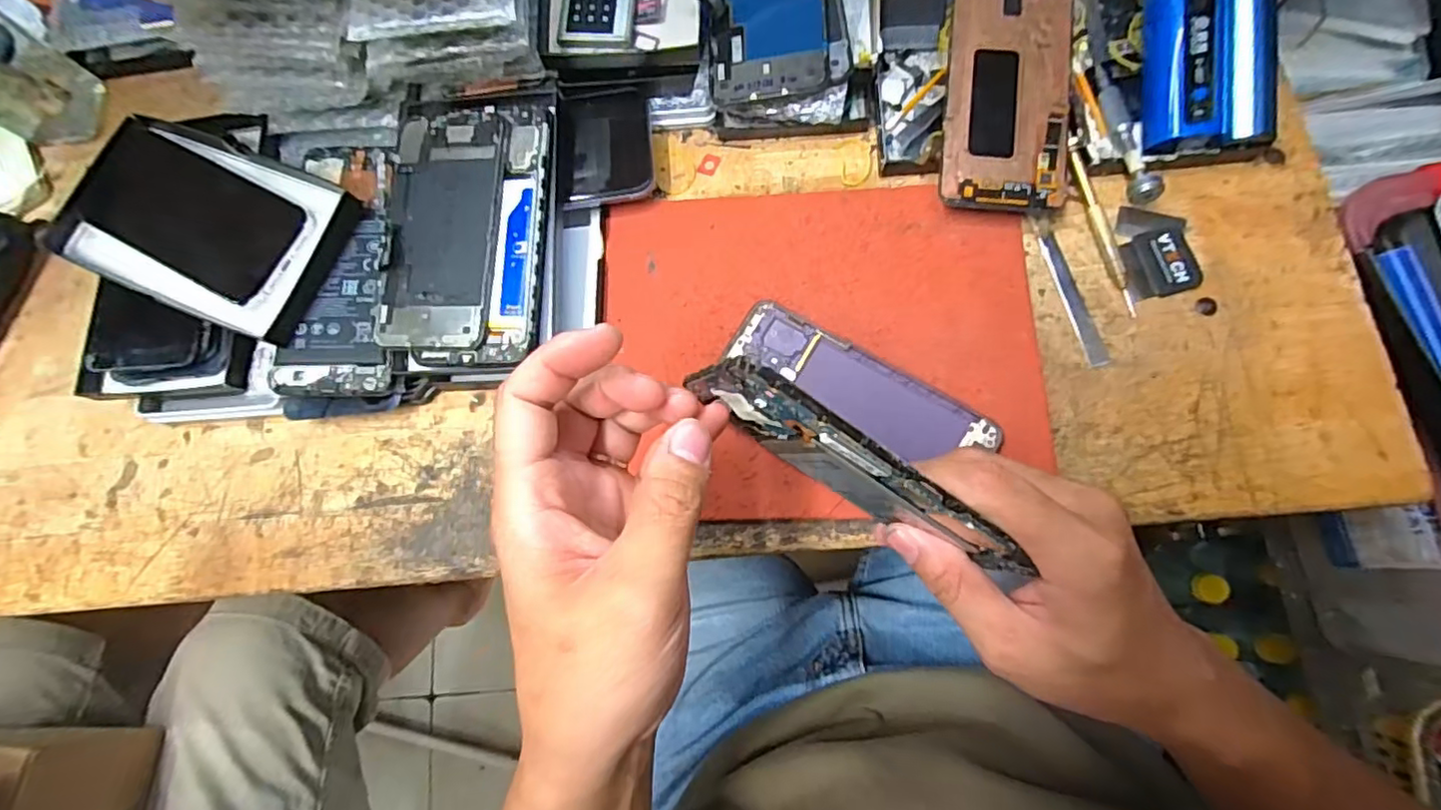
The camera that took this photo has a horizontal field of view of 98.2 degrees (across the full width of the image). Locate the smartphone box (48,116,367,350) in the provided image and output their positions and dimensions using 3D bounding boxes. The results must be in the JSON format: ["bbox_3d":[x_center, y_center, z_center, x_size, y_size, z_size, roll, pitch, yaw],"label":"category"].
[{"bbox_3d":[-0.319,-0.112,0.385,0.174,0.013,0.102,21,80,10],"label":"smartphone box"}]

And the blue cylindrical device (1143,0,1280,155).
[{"bbox_3d":[0.280,-0.225,0.354,0.074,0.039,0.150,-3,98,4],"label":"blue cylindrical device"}]

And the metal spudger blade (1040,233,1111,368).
[{"bbox_3d":[0.208,-0.063,0.368,0.012,0.008,0.085,-15,76,2],"label":"metal spudger blade"}]

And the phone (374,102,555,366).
[{"bbox_3d":[-0.153,-0.105,0.369,0.096,0.007,0.160,3,77,6],"label":"phone"}]

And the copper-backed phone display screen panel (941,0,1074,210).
[{"bbox_3d":[0.171,-0.187,0.369,0.070,0.011,0.143,5,83,6],"label":"copper-backed phone display screen panel"}]

